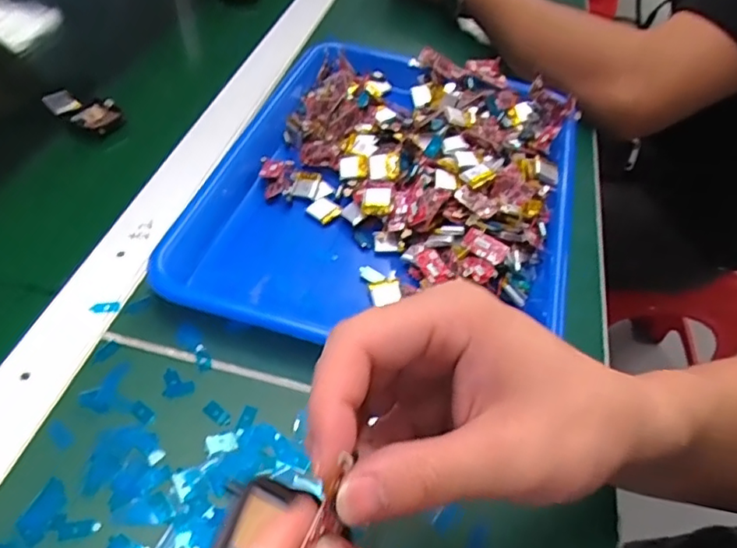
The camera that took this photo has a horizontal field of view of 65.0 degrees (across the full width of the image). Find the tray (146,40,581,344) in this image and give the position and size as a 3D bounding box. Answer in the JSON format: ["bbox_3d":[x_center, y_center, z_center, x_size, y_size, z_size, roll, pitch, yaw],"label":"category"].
[{"bbox_3d":[0.022,-0.078,0.431,0.257,0.033,0.322,14,48,5],"label":"tray"}]

